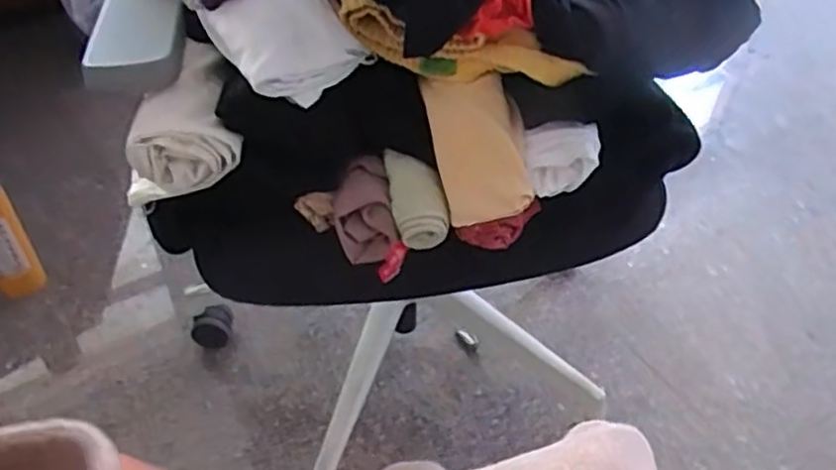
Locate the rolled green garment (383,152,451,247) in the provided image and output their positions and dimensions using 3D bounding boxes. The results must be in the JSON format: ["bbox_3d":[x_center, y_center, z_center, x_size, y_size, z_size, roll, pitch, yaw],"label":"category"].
[{"bbox_3d":[0.000,-0.033,0.713,0.050,0.043,0.091,-11,72,1],"label":"rolled green garment"}]

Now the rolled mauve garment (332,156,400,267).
[{"bbox_3d":[-0.050,-0.026,0.722,0.069,0.052,0.101,-15,68,-2],"label":"rolled mauve garment"}]

